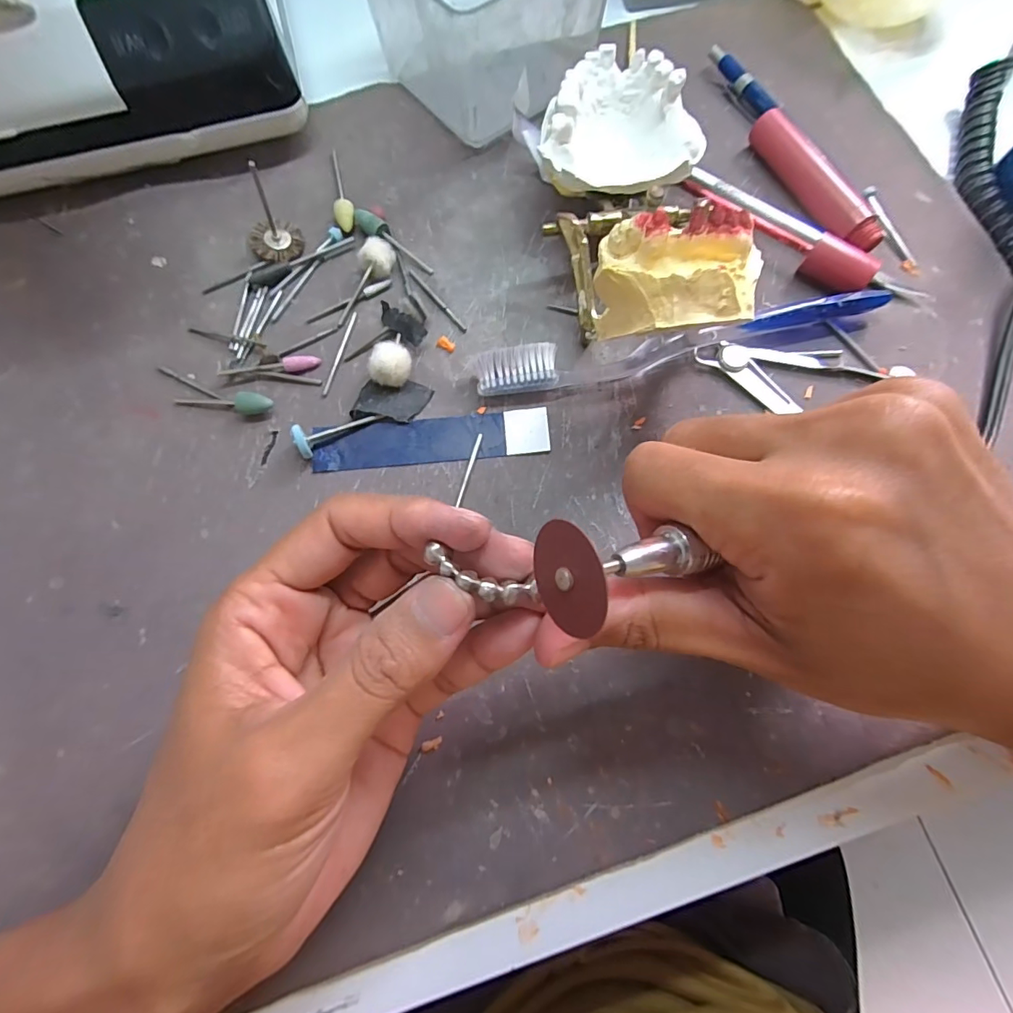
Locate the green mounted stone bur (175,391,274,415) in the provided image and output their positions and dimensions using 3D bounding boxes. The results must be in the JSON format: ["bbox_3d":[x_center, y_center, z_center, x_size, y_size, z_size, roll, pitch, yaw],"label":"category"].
[{"bbox_3d":[-0.127,-0.045,0.218,0.045,0.009,0.008,2,75,14],"label":"green mounted stone bur"}]

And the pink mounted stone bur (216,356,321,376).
[{"bbox_3d":[-0.108,-0.063,0.222,0.043,0.007,0.007,-9,75,-2],"label":"pink mounted stone bur"}]

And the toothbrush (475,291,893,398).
[{"bbox_3d":[0.079,-0.072,0.219,0.184,0.015,0.017,-10,75,-2],"label":"toothbrush"}]

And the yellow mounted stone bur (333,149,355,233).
[{"bbox_3d":[-0.084,-0.159,0.245,0.009,0.006,0.047,-13,75,-3],"label":"yellow mounted stone bur"}]

